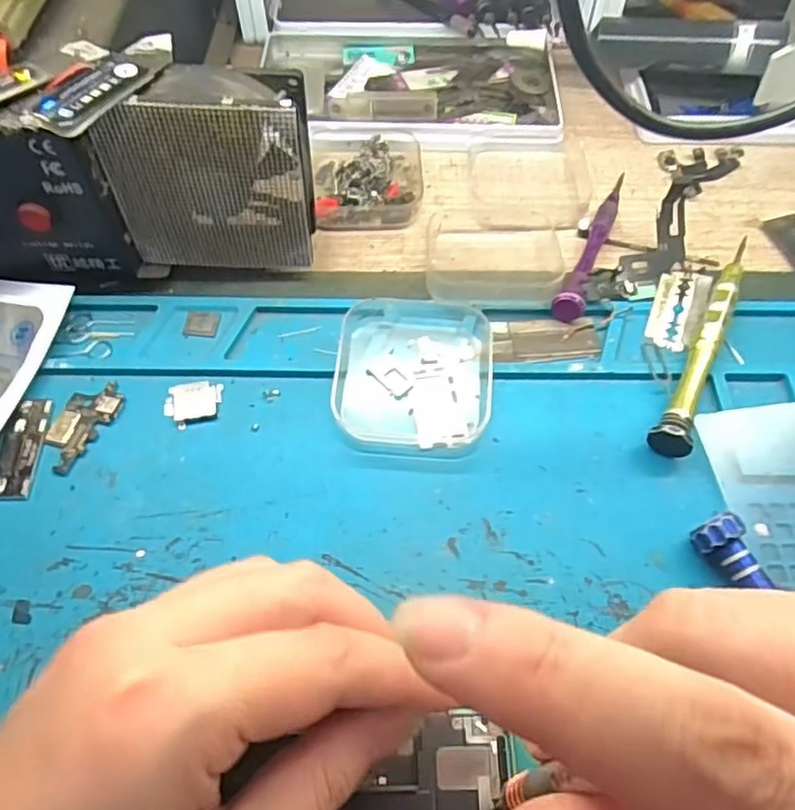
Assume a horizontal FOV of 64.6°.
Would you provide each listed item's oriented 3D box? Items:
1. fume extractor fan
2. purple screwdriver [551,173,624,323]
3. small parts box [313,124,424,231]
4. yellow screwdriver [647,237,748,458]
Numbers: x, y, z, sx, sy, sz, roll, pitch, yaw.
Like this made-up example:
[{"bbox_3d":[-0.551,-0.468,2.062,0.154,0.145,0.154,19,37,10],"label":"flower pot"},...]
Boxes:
[{"bbox_3d":[-0.075,-0.096,0.267,0.080,0.084,0.026,-1,59,-1],"label":"fume extractor fan"},{"bbox_3d":[0.100,-0.083,0.307,0.014,0.019,0.113,23,62,13],"label":"purple screwdriver"},{"bbox_3d":[-0.016,-0.123,0.330,0.058,0.018,0.063,-3,59,-2],"label":"small parts box"},{"bbox_3d":[0.133,-0.026,0.269,0.014,0.014,0.116,27,63,15],"label":"yellow screwdriver"}]

